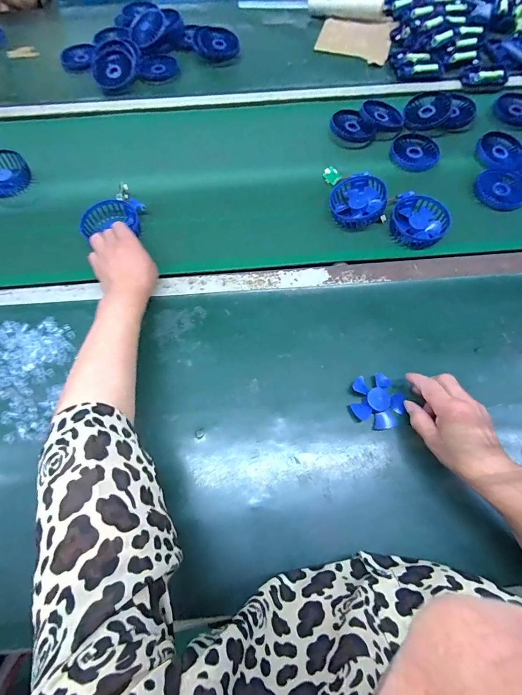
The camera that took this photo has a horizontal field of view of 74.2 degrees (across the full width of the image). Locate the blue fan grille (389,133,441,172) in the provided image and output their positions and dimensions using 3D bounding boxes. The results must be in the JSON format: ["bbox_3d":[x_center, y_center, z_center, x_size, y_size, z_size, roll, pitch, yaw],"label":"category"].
[{"bbox_3d":[0.290,-0.367,0.649,0.086,0.022,0.086,0,70,-1],"label":"blue fan grille"}]

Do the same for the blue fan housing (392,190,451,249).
[{"bbox_3d":[0.257,-0.208,0.561,0.086,0.025,0.097,27,71,9],"label":"blue fan housing"}]

